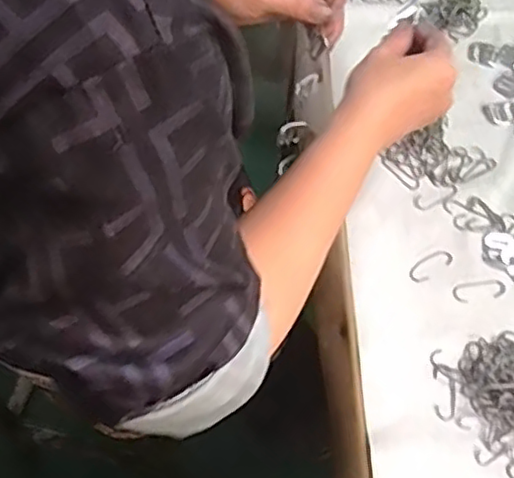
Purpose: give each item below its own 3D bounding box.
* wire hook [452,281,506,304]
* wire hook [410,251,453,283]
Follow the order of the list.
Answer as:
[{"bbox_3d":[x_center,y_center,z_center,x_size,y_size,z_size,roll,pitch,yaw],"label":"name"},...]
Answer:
[{"bbox_3d":[0.182,0.042,0.529,0.044,0.004,0.016,-6,59,-7],"label":"wire hook"},{"bbox_3d":[0.145,0.022,0.539,0.043,0.004,0.017,-30,64,-20],"label":"wire hook"}]

